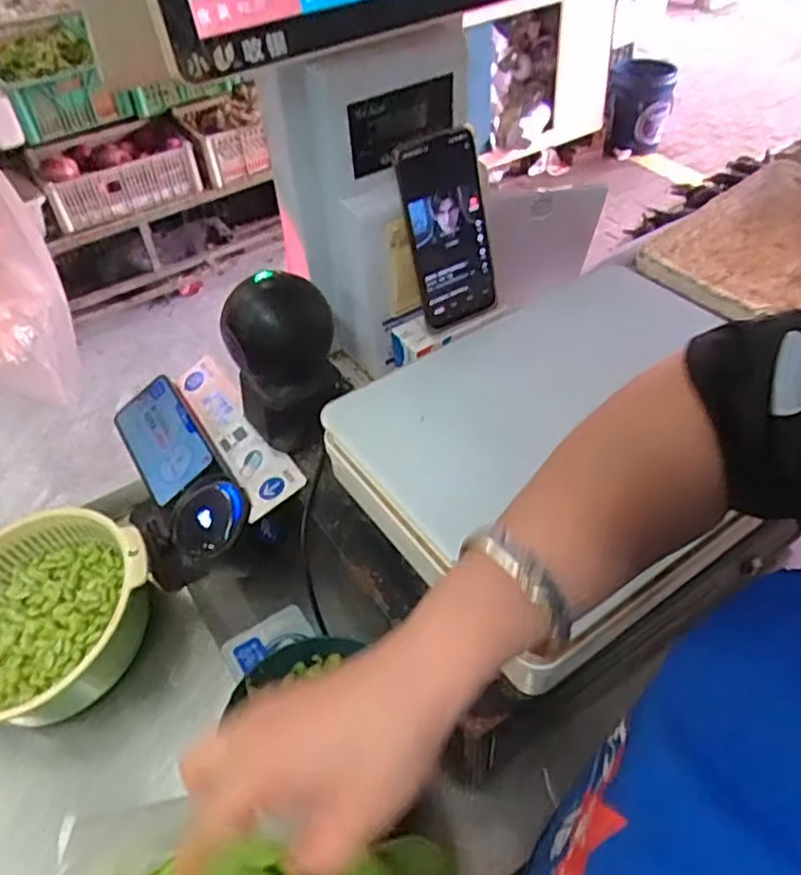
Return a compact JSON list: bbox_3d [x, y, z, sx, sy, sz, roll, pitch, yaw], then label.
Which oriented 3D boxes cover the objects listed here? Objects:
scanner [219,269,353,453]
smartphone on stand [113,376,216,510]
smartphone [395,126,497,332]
[{"bbox_3d":[-0.101,-0.071,0.615,0.102,0.145,0.079,-15,47,-10],"label":"scanner"},{"bbox_3d":[-0.246,-0.002,0.699,0.077,0.010,0.168,-43,51,0],"label":"smartphone on stand"},{"bbox_3d":[0.044,-0.179,0.592,0.078,0.162,0.013,-30,38,-17],"label":"smartphone"}]

